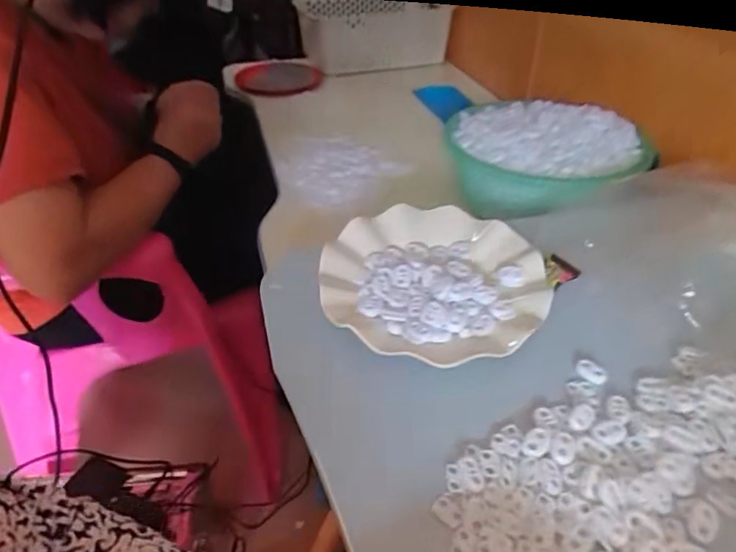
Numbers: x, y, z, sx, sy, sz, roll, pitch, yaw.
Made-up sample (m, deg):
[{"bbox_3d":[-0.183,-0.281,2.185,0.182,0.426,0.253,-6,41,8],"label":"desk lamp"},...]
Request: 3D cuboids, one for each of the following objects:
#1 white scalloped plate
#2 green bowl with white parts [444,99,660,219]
[{"bbox_3d":[0.053,0.000,0.439,0.177,0.021,0.176,0,45,0],"label":"white scalloped plate"},{"bbox_3d":[0.212,-0.141,0.651,0.180,0.093,0.226,-24,43,-26],"label":"green bowl with white parts"}]

